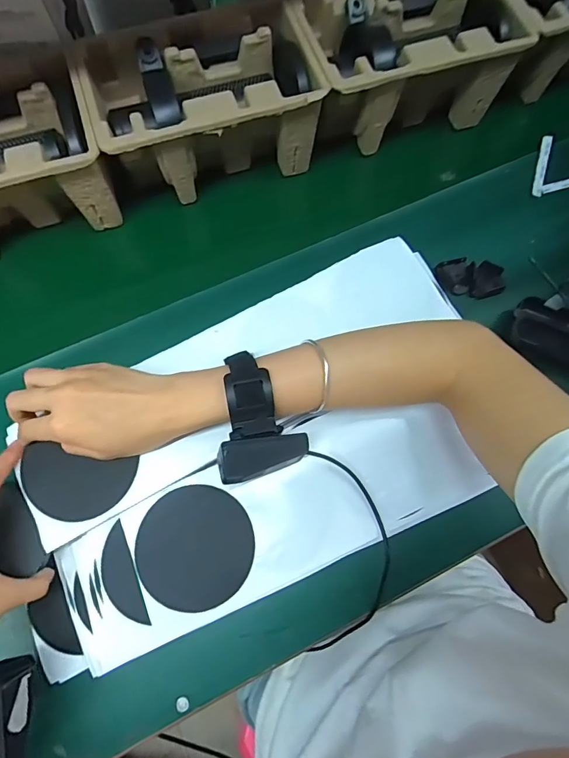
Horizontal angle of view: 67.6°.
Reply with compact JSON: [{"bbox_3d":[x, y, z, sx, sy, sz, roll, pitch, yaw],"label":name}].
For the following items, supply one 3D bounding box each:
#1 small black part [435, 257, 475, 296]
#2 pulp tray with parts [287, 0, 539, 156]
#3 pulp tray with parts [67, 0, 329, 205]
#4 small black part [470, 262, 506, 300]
[{"bbox_3d":[0.184,-0.109,0.451,0.038,0.013,0.036,-15,73,-7],"label":"small black part"},{"bbox_3d":[0.130,-0.358,0.485,0.224,0.105,0.153,-18,73,-8],"label":"pulp tray with parts"},{"bbox_3d":[-0.085,-0.286,0.458,0.219,0.098,0.142,-19,73,-8],"label":"pulp tray with parts"},{"bbox_3d":[0.216,-0.106,0.456,0.035,0.015,0.034,-5,72,-3],"label":"small black part"}]

